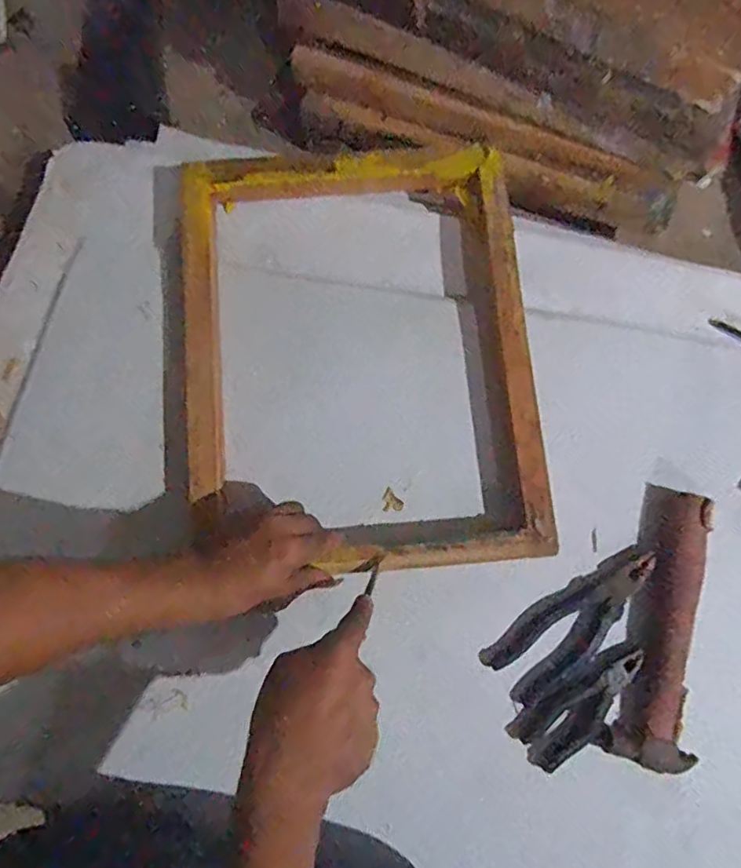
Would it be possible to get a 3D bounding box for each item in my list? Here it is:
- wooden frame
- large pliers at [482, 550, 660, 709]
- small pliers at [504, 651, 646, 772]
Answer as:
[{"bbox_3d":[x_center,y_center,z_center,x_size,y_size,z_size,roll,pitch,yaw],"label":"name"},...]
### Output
[{"bbox_3d":[-0.025,-0.091,0.596,0.369,0.041,0.455,-6,78,0],"label":"wooden frame"},{"bbox_3d":[0.206,0.189,0.574,0.191,0.021,0.068,-37,81,-8],"label":"large pliers"},{"bbox_3d":[0.207,0.265,0.556,0.143,0.010,0.055,-36,81,-8],"label":"small pliers"}]

